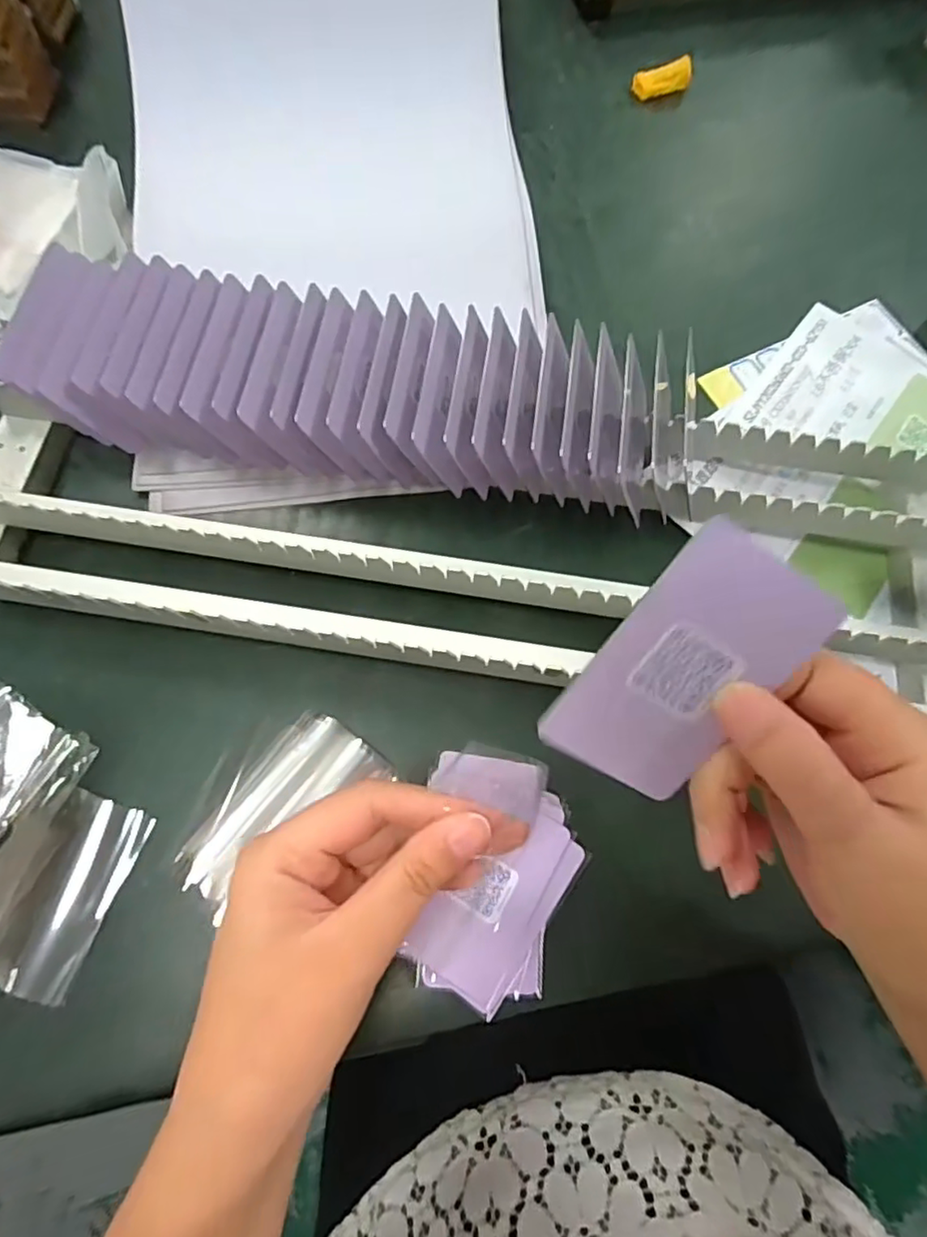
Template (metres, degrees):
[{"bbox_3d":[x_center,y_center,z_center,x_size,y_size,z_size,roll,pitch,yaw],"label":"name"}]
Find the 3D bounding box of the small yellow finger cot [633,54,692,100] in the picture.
[{"bbox_3d":[0.160,-0.434,0.488,0.044,0.015,0.020,-7,71,14],"label":"small yellow finger cot"}]

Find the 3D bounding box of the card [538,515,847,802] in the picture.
[{"bbox_3d":[0.068,0.017,0.186,0.054,0.004,0.086,31,111,-14],"label":"card"}]

